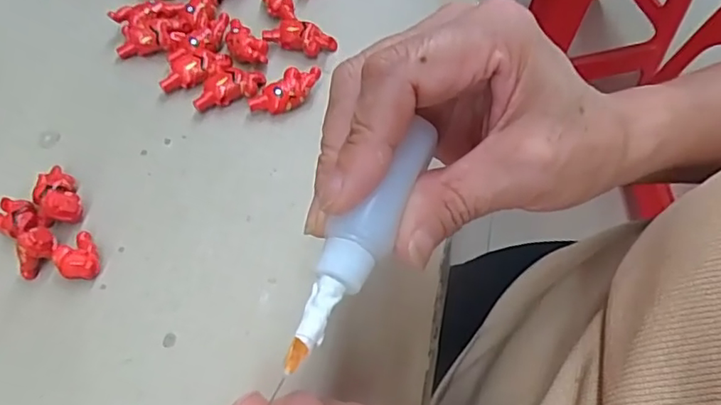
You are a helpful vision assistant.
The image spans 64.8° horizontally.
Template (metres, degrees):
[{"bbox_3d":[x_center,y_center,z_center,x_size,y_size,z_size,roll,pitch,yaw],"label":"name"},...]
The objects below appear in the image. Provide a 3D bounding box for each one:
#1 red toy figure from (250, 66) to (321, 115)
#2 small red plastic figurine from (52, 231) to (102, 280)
[{"bbox_3d":[-0.041,-0.061,0.314,0.041,0.014,0.017,-37,68,-19],"label":"red toy figure"},{"bbox_3d":[-0.132,0.026,0.265,0.018,0.013,0.025,-31,67,-17],"label":"small red plastic figurine"}]

